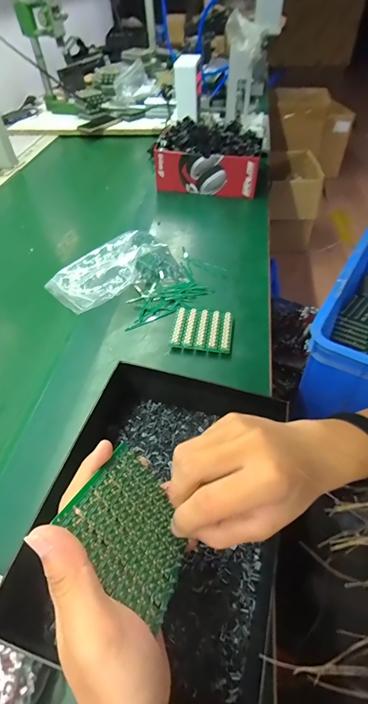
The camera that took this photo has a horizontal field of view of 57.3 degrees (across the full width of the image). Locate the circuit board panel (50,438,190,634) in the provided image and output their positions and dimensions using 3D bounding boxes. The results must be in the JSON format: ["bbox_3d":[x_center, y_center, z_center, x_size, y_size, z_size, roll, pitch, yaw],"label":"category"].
[{"bbox_3d":[-0.029,0.109,0.216,0.080,0.004,0.083,49,21,-1],"label":"circuit board panel"}]

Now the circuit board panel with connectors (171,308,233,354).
[{"bbox_3d":[0.028,-0.032,0.504,0.086,0.014,0.078,5,50,7],"label":"circuit board panel with connectors"}]

